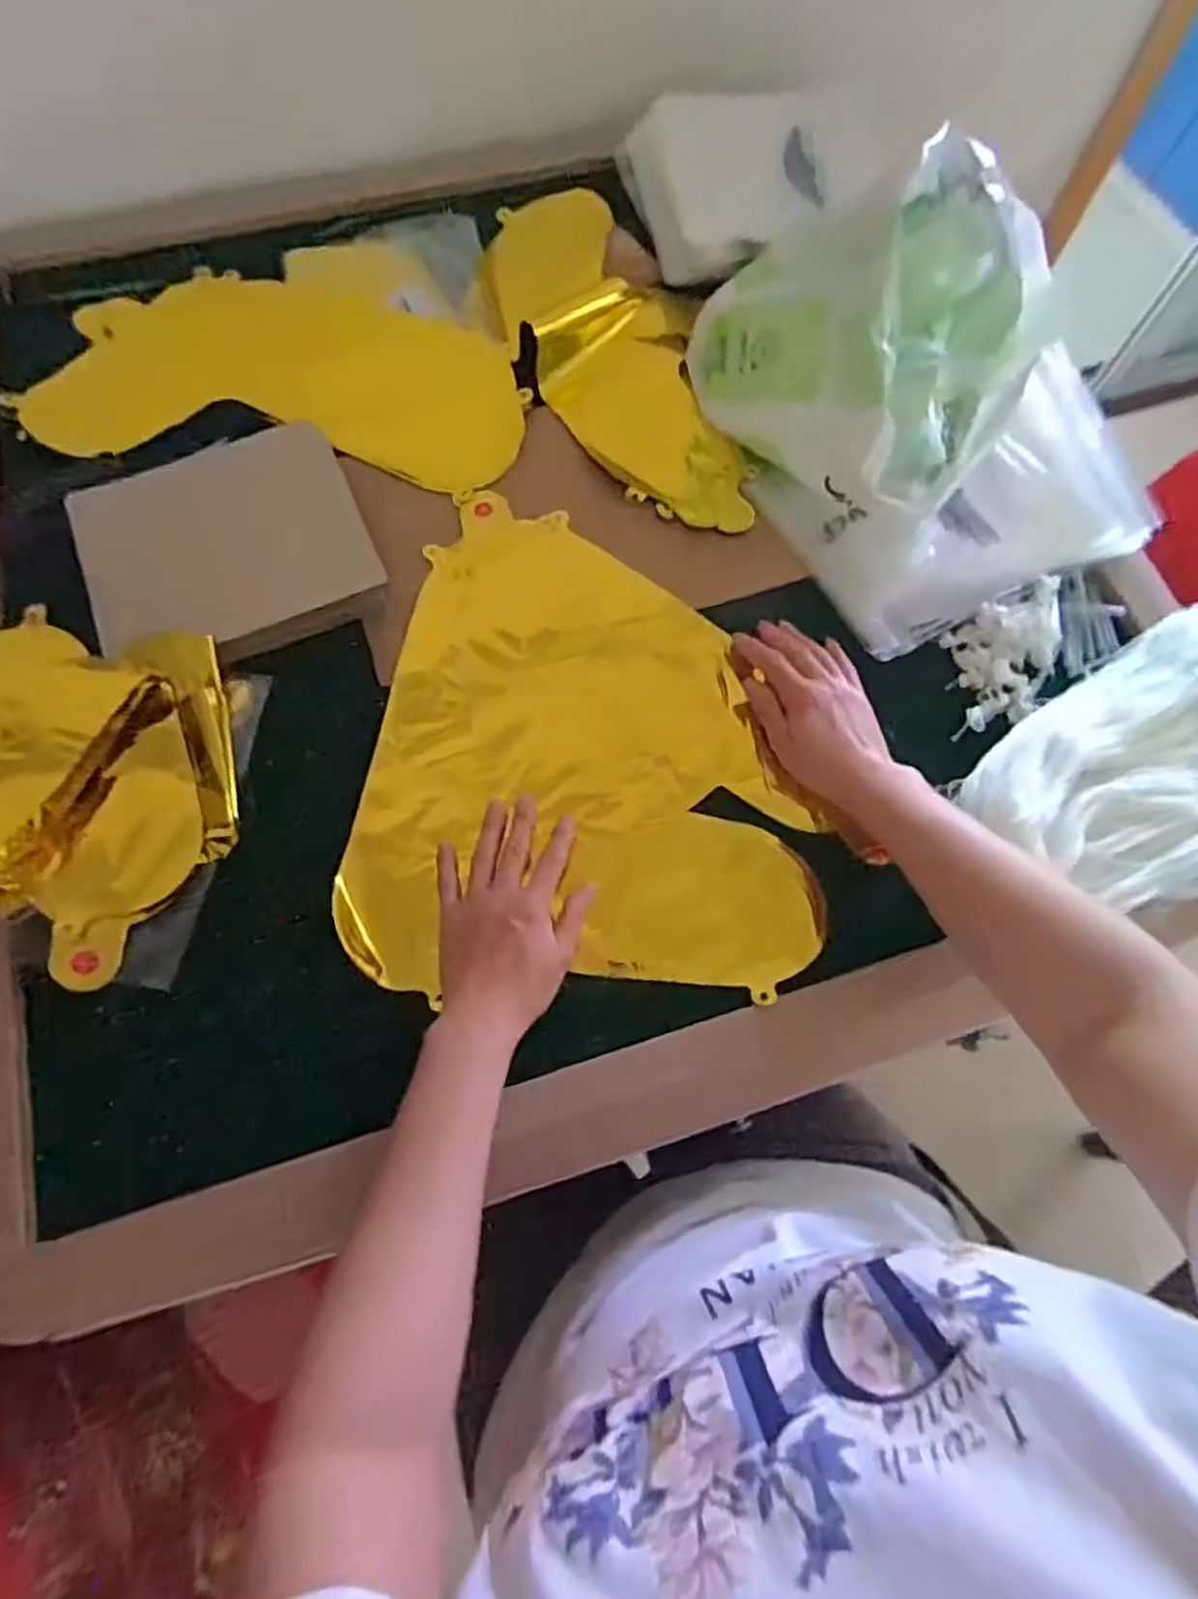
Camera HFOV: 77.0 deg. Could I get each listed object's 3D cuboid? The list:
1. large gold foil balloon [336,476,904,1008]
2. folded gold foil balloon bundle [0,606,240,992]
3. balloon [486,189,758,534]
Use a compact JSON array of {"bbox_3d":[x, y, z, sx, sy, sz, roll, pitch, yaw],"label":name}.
[{"bbox_3d":[-0.004,-0.054,0.568,0.324,0.034,0.375,1,70,-1],"label":"large gold foil balloon"},{"bbox_3d":[-0.357,-0.008,0.497,0.207,0.051,0.254,-8,70,-5],"label":"folded gold foil balloon bundle"},{"bbox_3d":[0.021,-0.398,0.682,0.156,0.024,0.394,-20,72,-9],"label":"balloon"}]

